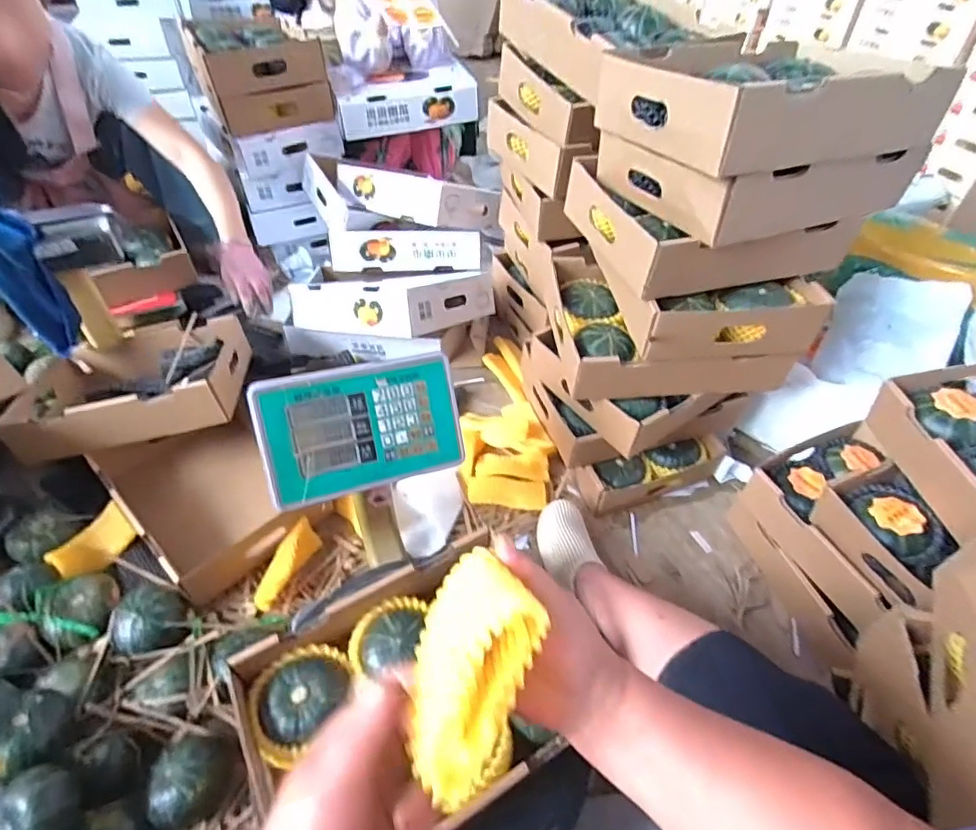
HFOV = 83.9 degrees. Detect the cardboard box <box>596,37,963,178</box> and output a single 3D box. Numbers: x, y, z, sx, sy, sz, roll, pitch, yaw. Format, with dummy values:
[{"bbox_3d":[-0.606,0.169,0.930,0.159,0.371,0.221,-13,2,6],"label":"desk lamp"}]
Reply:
[{"bbox_3d":[0.363,-0.418,0.704,0.373,0.093,0.287,-17,49,-17],"label":"cardboard box"}]

